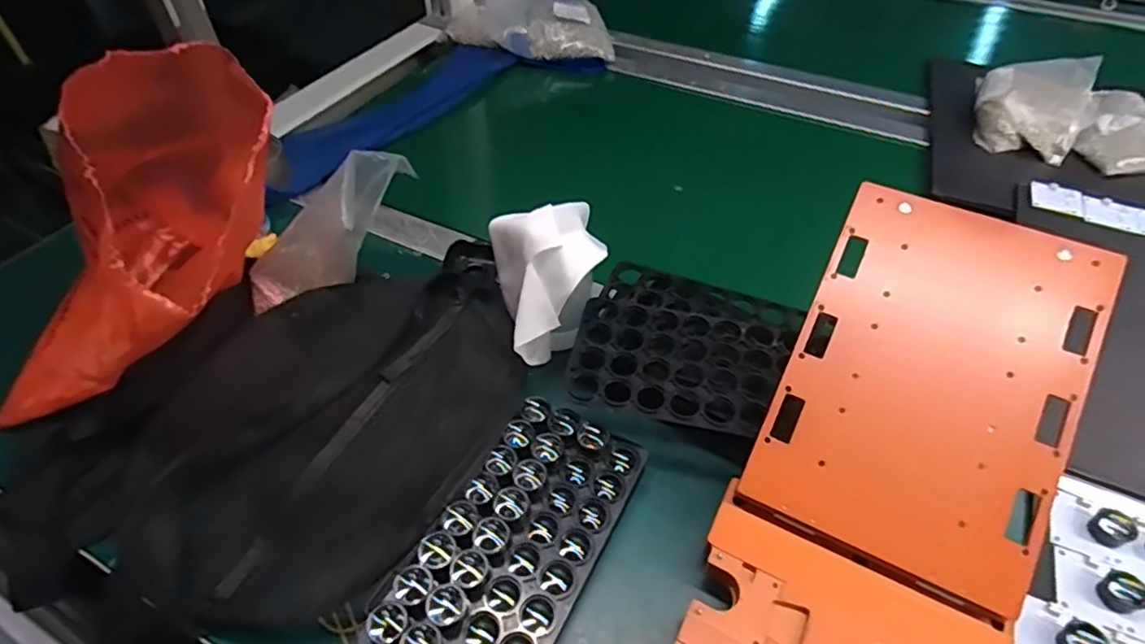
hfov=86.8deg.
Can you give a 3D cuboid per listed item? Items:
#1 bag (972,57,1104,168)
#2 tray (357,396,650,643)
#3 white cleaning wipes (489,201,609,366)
[{"bbox_3d":[0.557,-0.269,0.736,0.120,0.051,0.170,30,55,25],"label":"bag"},{"bbox_3d":[-0.035,0.137,0.387,0.099,0.025,0.193,23,53,20],"label":"tray"},{"bbox_3d":[-0.013,-0.029,0.484,0.085,0.104,0.091,-11,49,-9],"label":"white cleaning wipes"}]

